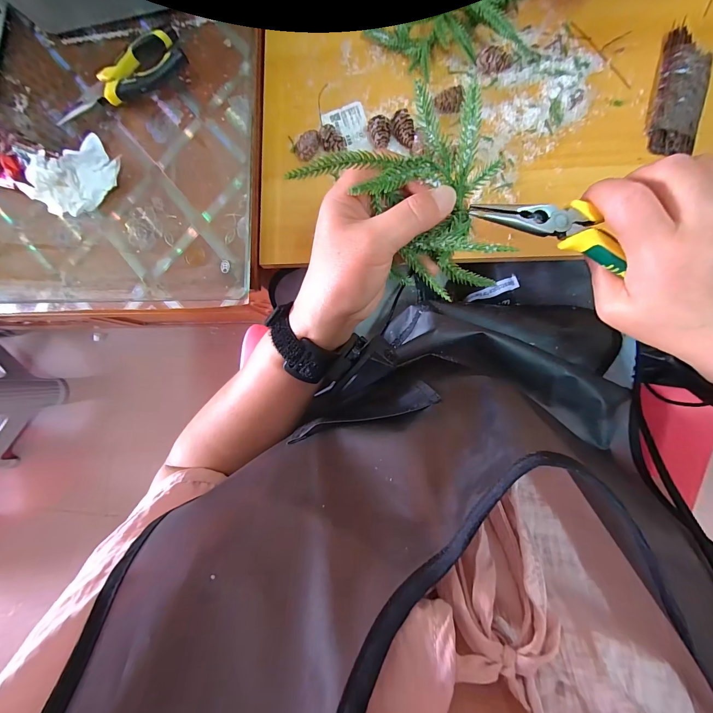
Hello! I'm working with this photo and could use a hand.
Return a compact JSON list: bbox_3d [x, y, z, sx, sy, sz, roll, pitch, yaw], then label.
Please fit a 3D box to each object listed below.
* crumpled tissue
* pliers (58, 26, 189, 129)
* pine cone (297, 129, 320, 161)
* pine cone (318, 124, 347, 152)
[{"bbox_3d":[-0.299,-0.192,0.346,0.088,0.049,0.054,-37,85,3],"label":"crumpled tissue"},{"bbox_3d":[-0.255,-0.298,0.359,0.153,0.022,0.052,-39,84,3],"label":"pliers"},{"bbox_3d":[-0.053,-0.236,0.372,0.022,0.023,0.037,14,89,7],"label":"pine cone"},{"bbox_3d":[-0.027,-0.241,0.370,0.031,0.022,0.021,43,92,7],"label":"pine cone"}]

